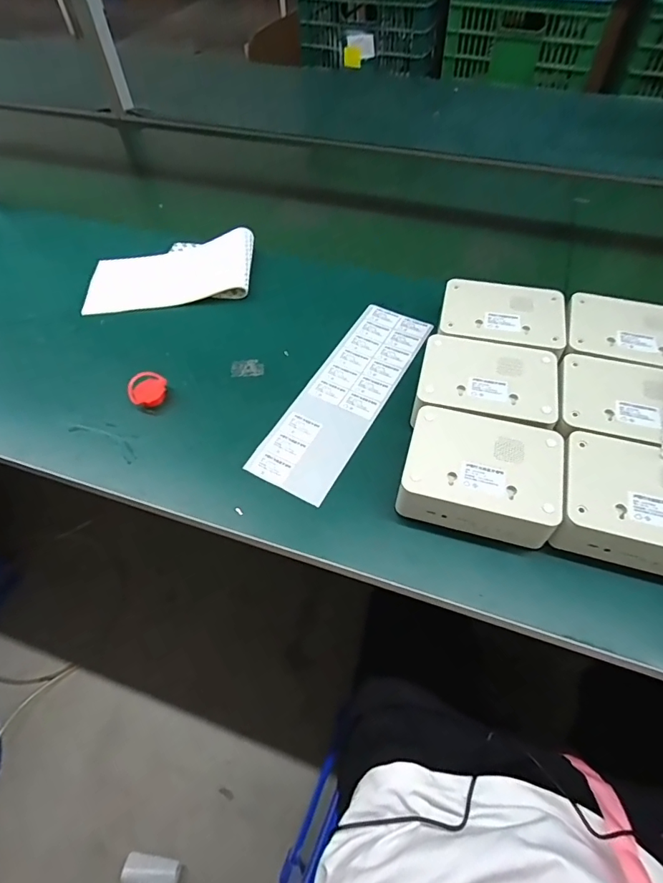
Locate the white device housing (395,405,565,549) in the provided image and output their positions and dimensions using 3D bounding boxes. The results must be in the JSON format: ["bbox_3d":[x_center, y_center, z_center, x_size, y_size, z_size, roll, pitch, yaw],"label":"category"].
[{"bbox_3d":[0.143,0.034,0.448,0.141,0.057,0.109,11,56,10],"label":"white device housing"}]

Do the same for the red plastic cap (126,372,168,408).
[{"bbox_3d":[-0.219,-0.062,0.548,0.044,0.022,0.038,-32,60,-19],"label":"red plastic cap"}]

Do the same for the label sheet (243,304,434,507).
[{"bbox_3d":[0.019,-0.061,0.550,0.094,0.007,0.293,26,61,17],"label":"label sheet"}]

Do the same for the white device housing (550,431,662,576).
[{"bbox_3d":[0.284,0.059,0.423,0.143,0.047,0.108,12,56,10],"label":"white device housing"}]

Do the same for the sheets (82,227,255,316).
[{"bbox_3d":[-0.233,-0.256,0.675,0.234,0.034,0.140,-7,55,-3],"label":"sheets"}]

